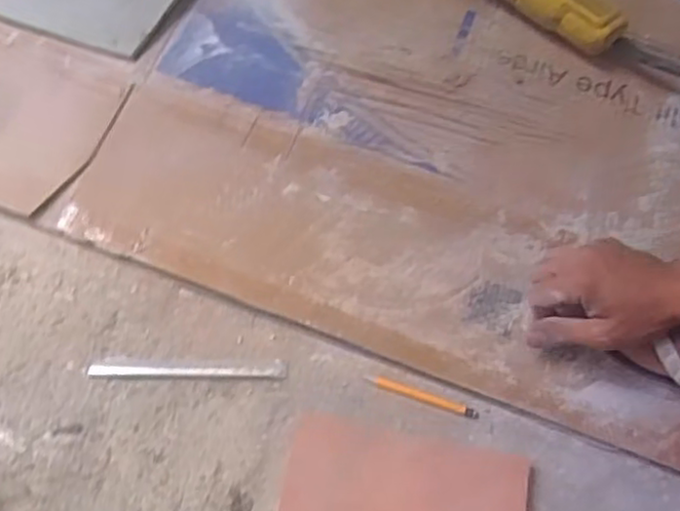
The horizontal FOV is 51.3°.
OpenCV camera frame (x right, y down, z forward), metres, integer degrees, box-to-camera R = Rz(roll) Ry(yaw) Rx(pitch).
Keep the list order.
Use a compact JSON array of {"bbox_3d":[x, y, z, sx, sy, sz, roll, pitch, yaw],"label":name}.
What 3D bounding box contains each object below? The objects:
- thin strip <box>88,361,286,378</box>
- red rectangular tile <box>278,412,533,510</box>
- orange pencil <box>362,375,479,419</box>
[{"bbox_3d":[-0.137,0.104,0.638,0.176,0.004,0.014,-1,67,-3],"label":"thin strip"},{"bbox_3d":[0.056,0.201,0.601,0.204,0.008,0.102,11,55,4],"label":"red rectangular tile"},{"bbox_3d":[0.074,0.127,0.641,0.105,0.004,0.011,17,67,5],"label":"orange pencil"}]

